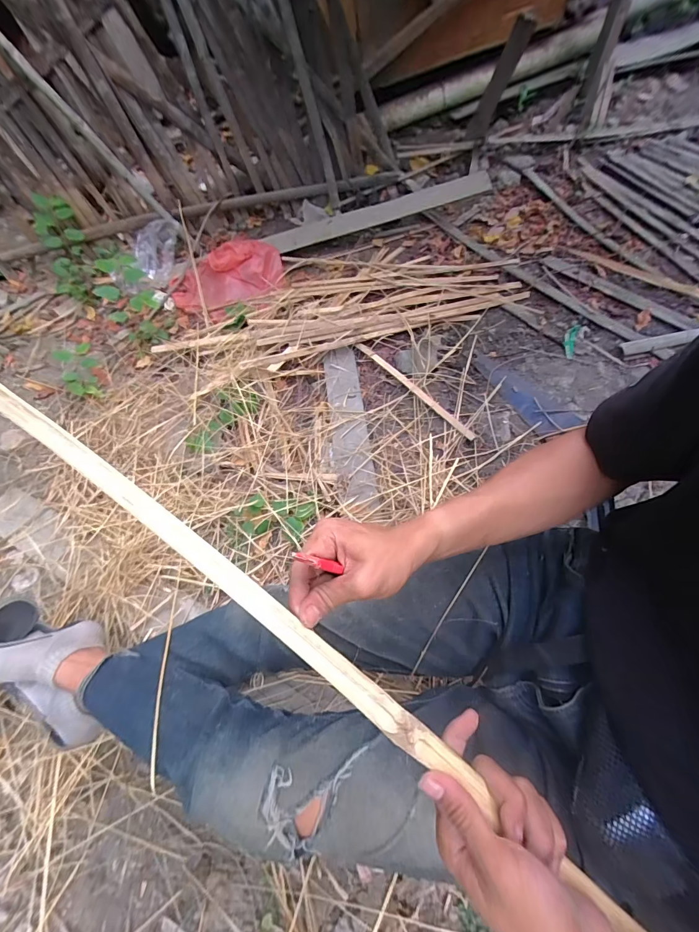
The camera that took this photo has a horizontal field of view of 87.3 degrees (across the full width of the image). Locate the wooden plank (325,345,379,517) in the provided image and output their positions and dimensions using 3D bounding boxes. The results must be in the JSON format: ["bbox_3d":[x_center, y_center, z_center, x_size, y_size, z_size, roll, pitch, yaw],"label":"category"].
[{"bbox_3d":[-0.003,-0.117,0.977,0.096,0.033,0.507,-9,58,3],"label":"wooden plank"}]

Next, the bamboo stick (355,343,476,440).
[{"bbox_3d":[0.170,-0.215,1.000,0.022,0.009,0.438,-38,60,-13],"label":"bamboo stick"}]

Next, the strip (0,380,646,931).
[{"bbox_3d":[-0.084,0.103,0.299,0.682,0.014,0.027,36,68,9],"label":"strip"}]

